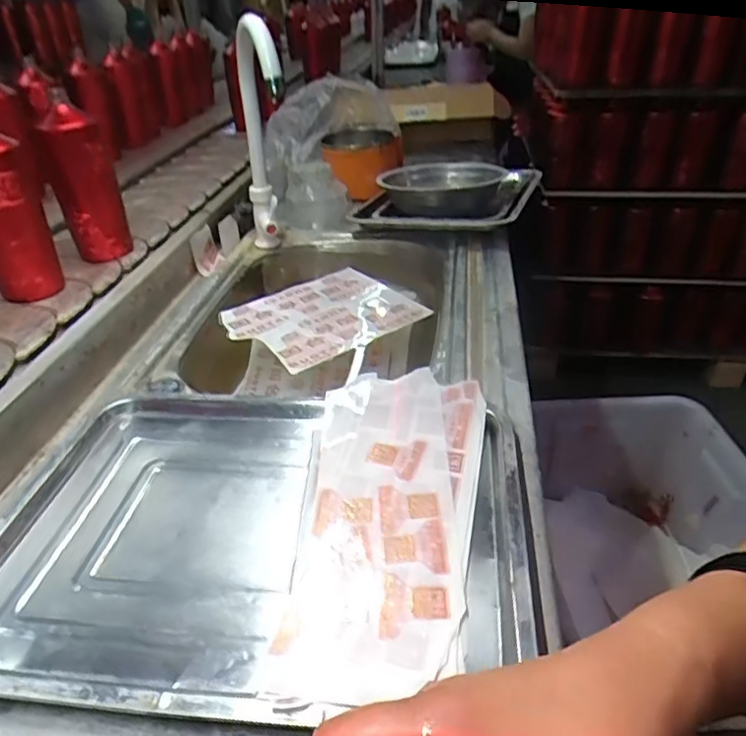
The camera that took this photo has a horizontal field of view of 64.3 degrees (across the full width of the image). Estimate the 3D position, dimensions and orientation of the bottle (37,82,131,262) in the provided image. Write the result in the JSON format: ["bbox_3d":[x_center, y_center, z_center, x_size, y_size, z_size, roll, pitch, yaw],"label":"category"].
[{"bbox_3d":[-0.393,-0.254,0.809,0.083,0.192,0.064,-20,37,-28],"label":"bottle"}]

